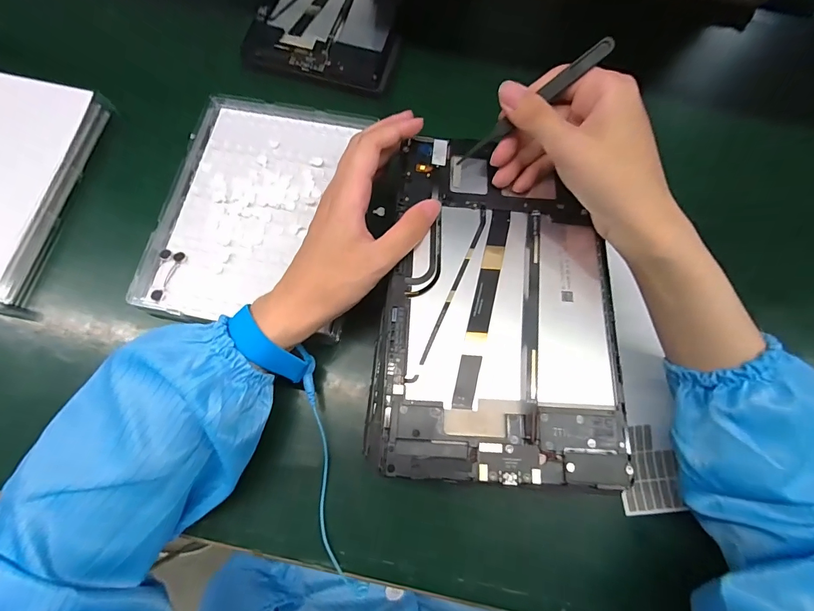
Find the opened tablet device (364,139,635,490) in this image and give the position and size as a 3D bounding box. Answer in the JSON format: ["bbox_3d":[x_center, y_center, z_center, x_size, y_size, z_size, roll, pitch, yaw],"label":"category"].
[{"bbox_3d":[0.062,-0.006,0.257,0.153,0.012,0.223,4,73,0],"label":"opened tablet device"}]

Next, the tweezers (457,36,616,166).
[{"bbox_3d":[0.082,-0.130,0.255,0.114,0.006,0.010,-35,75,20],"label":"tweezers"}]

